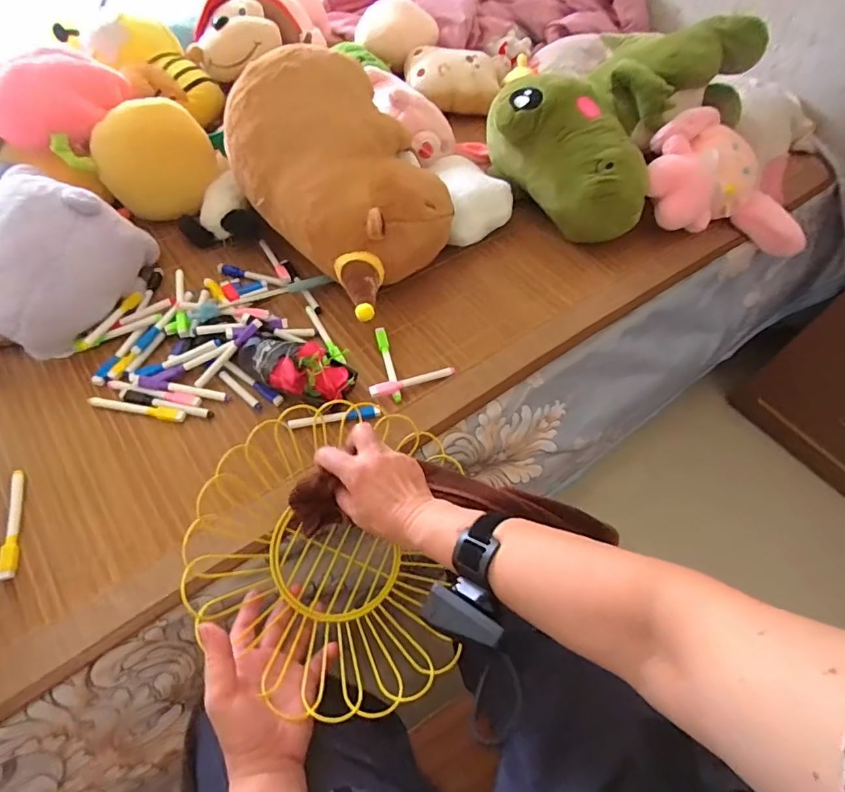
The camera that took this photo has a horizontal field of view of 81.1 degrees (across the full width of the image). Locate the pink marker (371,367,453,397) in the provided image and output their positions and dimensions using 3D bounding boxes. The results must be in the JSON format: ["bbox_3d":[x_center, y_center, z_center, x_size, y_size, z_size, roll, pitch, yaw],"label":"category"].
[{"bbox_3d":[-0.011,-0.018,0.612,0.111,0.020,0.015,-16,61,-13],"label":"pink marker"}]

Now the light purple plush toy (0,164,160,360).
[{"bbox_3d":[-0.472,-0.153,0.597,0.155,0.148,0.246,15,58,5],"label":"light purple plush toy"}]

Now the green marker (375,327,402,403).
[{"bbox_3d":[-0.043,-0.043,0.629,0.014,0.015,0.107,-11,60,-11],"label":"green marker"}]

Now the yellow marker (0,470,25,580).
[{"bbox_3d":[-0.412,0.126,0.497,0.015,0.008,0.118,-15,60,-13],"label":"yellow marker"}]

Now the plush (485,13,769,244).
[{"bbox_3d":[0.316,-0.454,0.787,0.396,0.172,0.268,-39,68,-24],"label":"plush"}]

